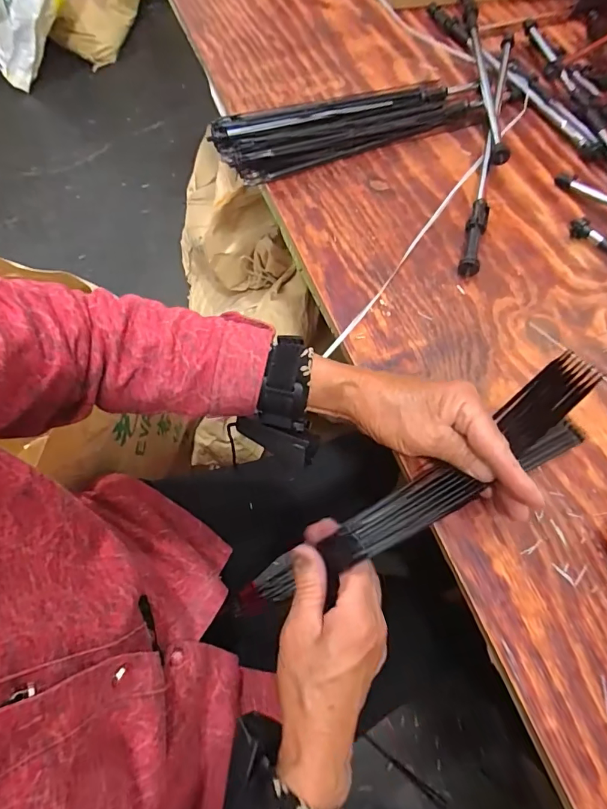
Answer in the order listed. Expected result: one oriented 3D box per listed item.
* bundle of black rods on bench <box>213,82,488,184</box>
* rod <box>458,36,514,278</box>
[{"bbox_3d":[0.054,-0.329,0.522,0.306,0.029,0.080,-20,67,-9],"label":"bundle of black rods on bench"},{"bbox_3d":[0.216,-0.304,0.517,0.018,0.020,0.397,15,66,6],"label":"rod"}]

